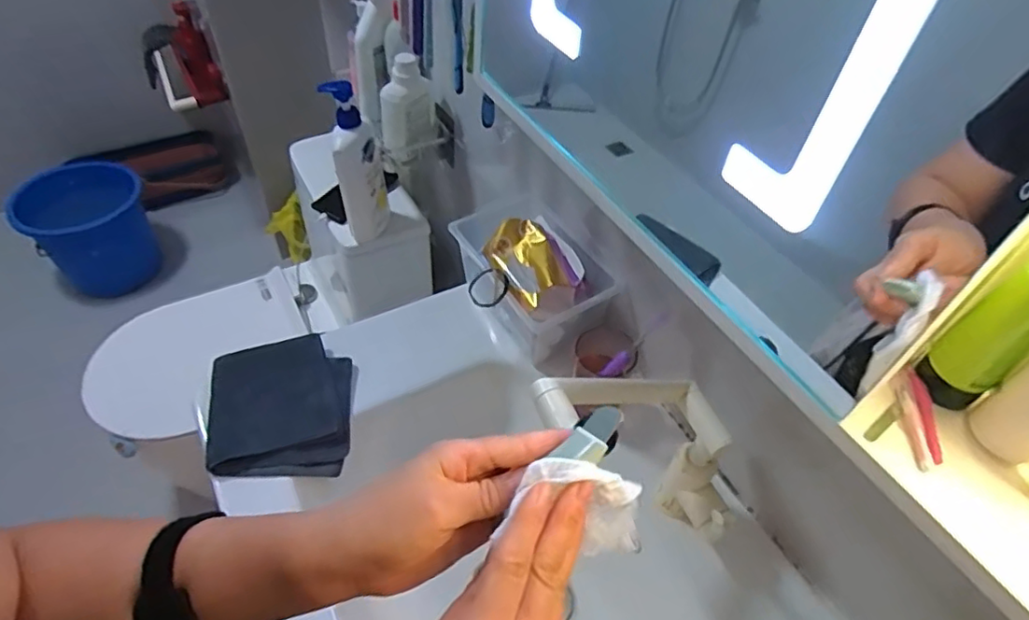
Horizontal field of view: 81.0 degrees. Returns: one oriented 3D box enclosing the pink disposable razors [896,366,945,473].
[{"bbox_3d":[0.236,0.063,0.351,0.017,0.008,0.065,10,48,4],"label":"pink disposable razors"}]

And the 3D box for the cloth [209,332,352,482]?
[{"bbox_3d":[-0.273,0.111,0.706,0.151,0.027,0.179,-5,49,-9],"label":"cloth"}]

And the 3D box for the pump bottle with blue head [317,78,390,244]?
[{"bbox_3d":[-0.252,-0.230,0.984,0.076,0.279,0.066,-8,49,-12],"label":"pump bottle with blue head"}]

